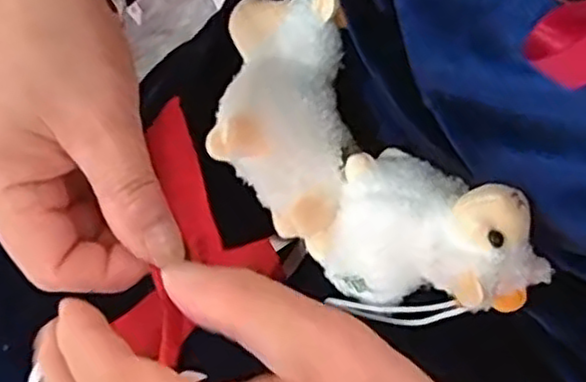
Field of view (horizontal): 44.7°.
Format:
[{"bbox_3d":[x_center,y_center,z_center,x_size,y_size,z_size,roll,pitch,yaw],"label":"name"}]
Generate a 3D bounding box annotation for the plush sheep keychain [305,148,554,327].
[{"bbox_3d":[0.063,0.028,0.346,0.106,0.069,0.078,37,75,11],"label":"plush sheep keychain"}]

